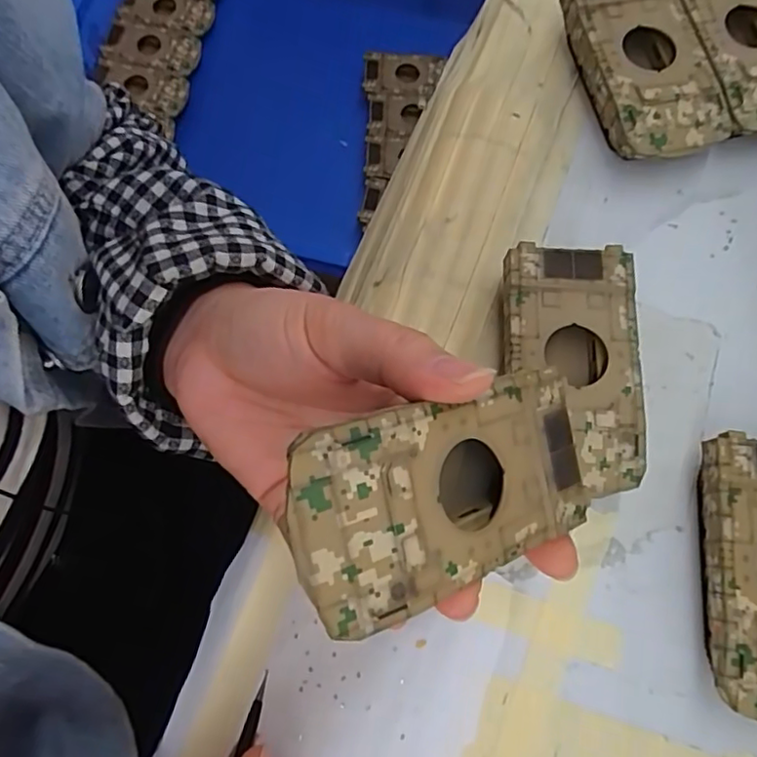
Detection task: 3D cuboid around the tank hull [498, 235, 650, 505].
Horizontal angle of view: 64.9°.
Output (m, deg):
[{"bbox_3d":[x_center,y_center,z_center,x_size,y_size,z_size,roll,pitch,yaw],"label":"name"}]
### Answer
[{"bbox_3d":[0.075,-0.003,0.239,0.052,0.027,0.096,2,74,0],"label":"tank hull"}]

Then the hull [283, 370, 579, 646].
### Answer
[{"bbox_3d":[0.017,0.030,0.165,0.094,0.020,0.049,-14,93,-33],"label":"hull"}]

